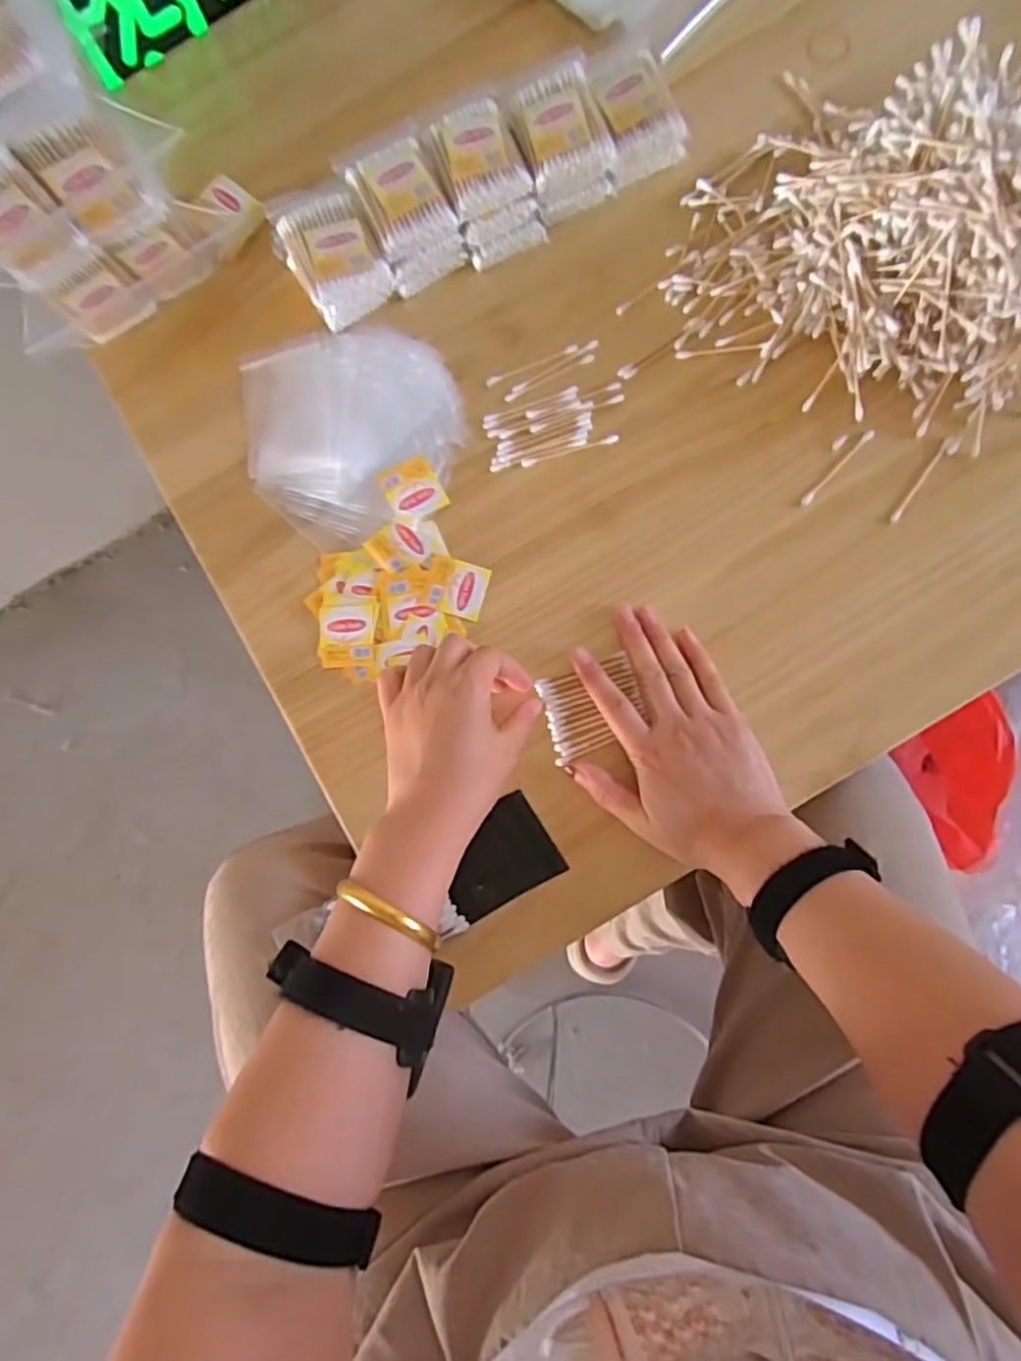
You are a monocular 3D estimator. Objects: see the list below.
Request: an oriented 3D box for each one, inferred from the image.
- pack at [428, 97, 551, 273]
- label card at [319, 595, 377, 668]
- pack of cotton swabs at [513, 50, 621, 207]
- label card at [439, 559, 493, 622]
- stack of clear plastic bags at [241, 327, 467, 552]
[{"bbox_3d":[-0.020,-0.363,0.504,0.061,0.052,0.089,-25,82,2],"label":"pack"},{"bbox_3d":[-0.118,-0.036,0.497,0.041,0.006,0.053,0,84,5],"label":"label card"},{"bbox_3d":[0.036,-0.391,0.502,0.062,0.050,0.083,-16,83,3],"label":"pack of cotton swabs"},{"bbox_3d":[-0.032,-0.065,0.494,0.029,0.004,0.040,15,86,-5],"label":"label card"},{"bbox_3d":[-0.124,-0.194,0.511,0.156,0.015,0.165,-37,82,0],"label":"stack of clear plastic bags"}]

